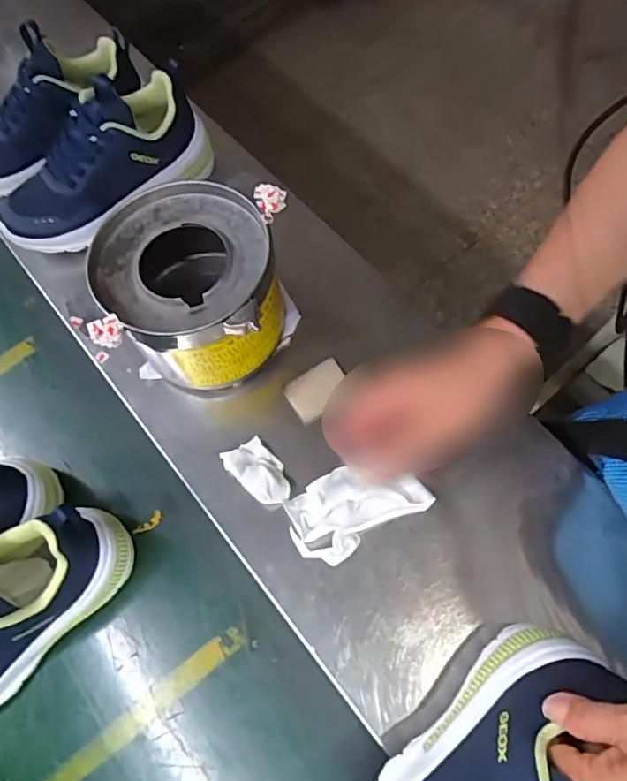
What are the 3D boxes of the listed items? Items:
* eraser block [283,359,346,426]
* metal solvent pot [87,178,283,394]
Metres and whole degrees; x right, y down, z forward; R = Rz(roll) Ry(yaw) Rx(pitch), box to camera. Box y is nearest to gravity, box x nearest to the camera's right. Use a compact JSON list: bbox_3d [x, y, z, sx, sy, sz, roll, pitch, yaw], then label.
[{"bbox_3d":[0.004,-0.001,0.475,0.055,0.015,0.037,-32,70,-11],"label":"eraser block"},{"bbox_3d":[-0.102,-0.078,0.457,0.133,0.132,0.136,-1,67,2],"label":"metal solvent pot"}]

